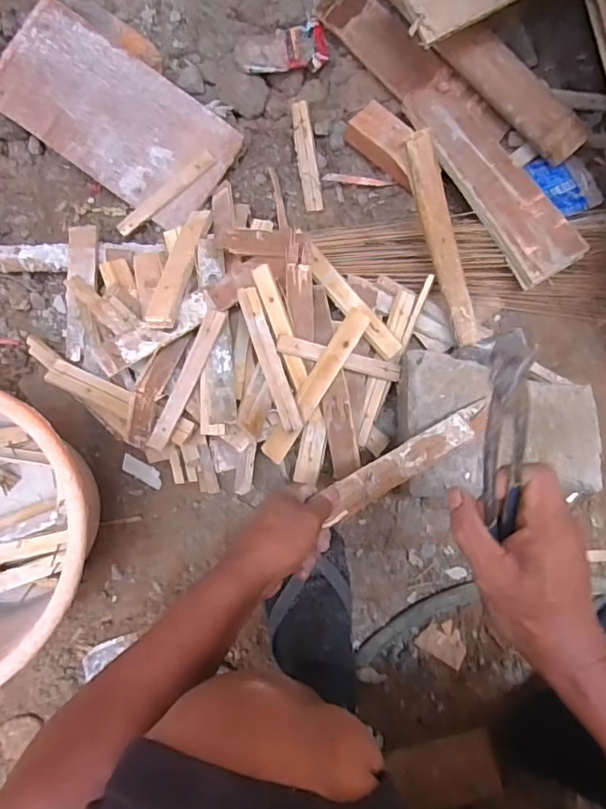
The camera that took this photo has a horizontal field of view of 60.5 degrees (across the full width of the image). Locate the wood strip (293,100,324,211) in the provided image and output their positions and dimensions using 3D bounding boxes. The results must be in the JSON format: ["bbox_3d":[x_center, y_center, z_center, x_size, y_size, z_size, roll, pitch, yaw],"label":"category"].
[{"bbox_3d":[0.006,-0.342,0.720,0.026,0.010,0.157,-9,82,1],"label":"wood strip"}]

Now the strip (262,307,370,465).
[{"bbox_3d":[0.015,-0.021,0.596,0.028,0.010,0.194,33,95,1],"label":"strip"}]

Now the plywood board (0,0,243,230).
[{"bbox_3d":[-0.249,-0.381,0.685,0.301,0.019,0.158,35,91,-10],"label":"plywood board"}]

